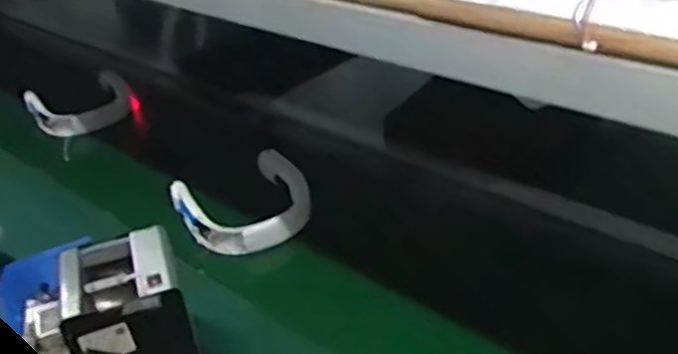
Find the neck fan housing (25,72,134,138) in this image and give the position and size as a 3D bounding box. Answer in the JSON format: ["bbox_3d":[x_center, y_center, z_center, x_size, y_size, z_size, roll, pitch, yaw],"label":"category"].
[{"bbox_3d":[-0.502,-0.146,1.391,0.181,0.075,0.126,-21,35,-22],"label":"neck fan housing"}]

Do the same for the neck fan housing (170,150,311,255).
[{"bbox_3d":[-0.139,0.041,1.085,0.185,0.063,0.163,-21,35,-22],"label":"neck fan housing"}]

